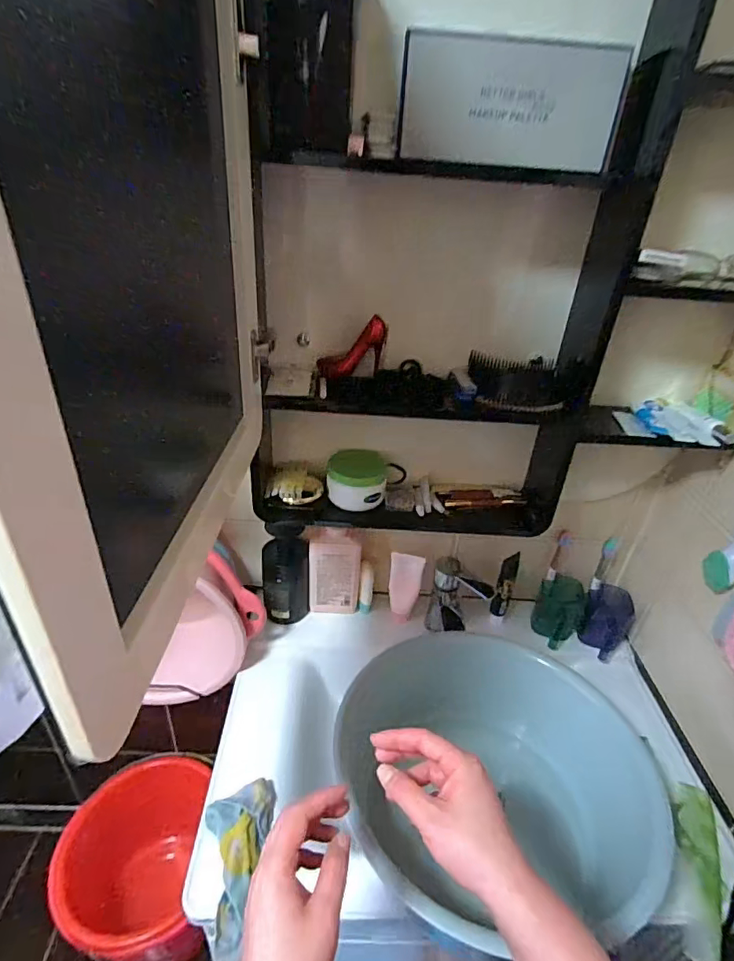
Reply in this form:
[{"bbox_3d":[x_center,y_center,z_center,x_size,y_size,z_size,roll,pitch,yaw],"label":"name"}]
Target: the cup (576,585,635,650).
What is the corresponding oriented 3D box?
[{"bbox_3d":[0.440,0.257,0.907,0.081,0.101,0.083,2,32,-2],"label":"cup"}]

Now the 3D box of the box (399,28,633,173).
[{"bbox_3d":[0.163,-0.420,0.553,0.243,0.109,0.027,3,32,0],"label":"box"}]

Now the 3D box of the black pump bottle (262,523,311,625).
[{"bbox_3d":[-0.145,0.177,0.889,0.083,0.194,0.056,-2,32,-9],"label":"black pump bottle"}]

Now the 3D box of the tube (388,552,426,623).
[{"bbox_3d":[0.069,0.200,0.910,0.059,0.143,0.030,8,32,8],"label":"tube"}]

